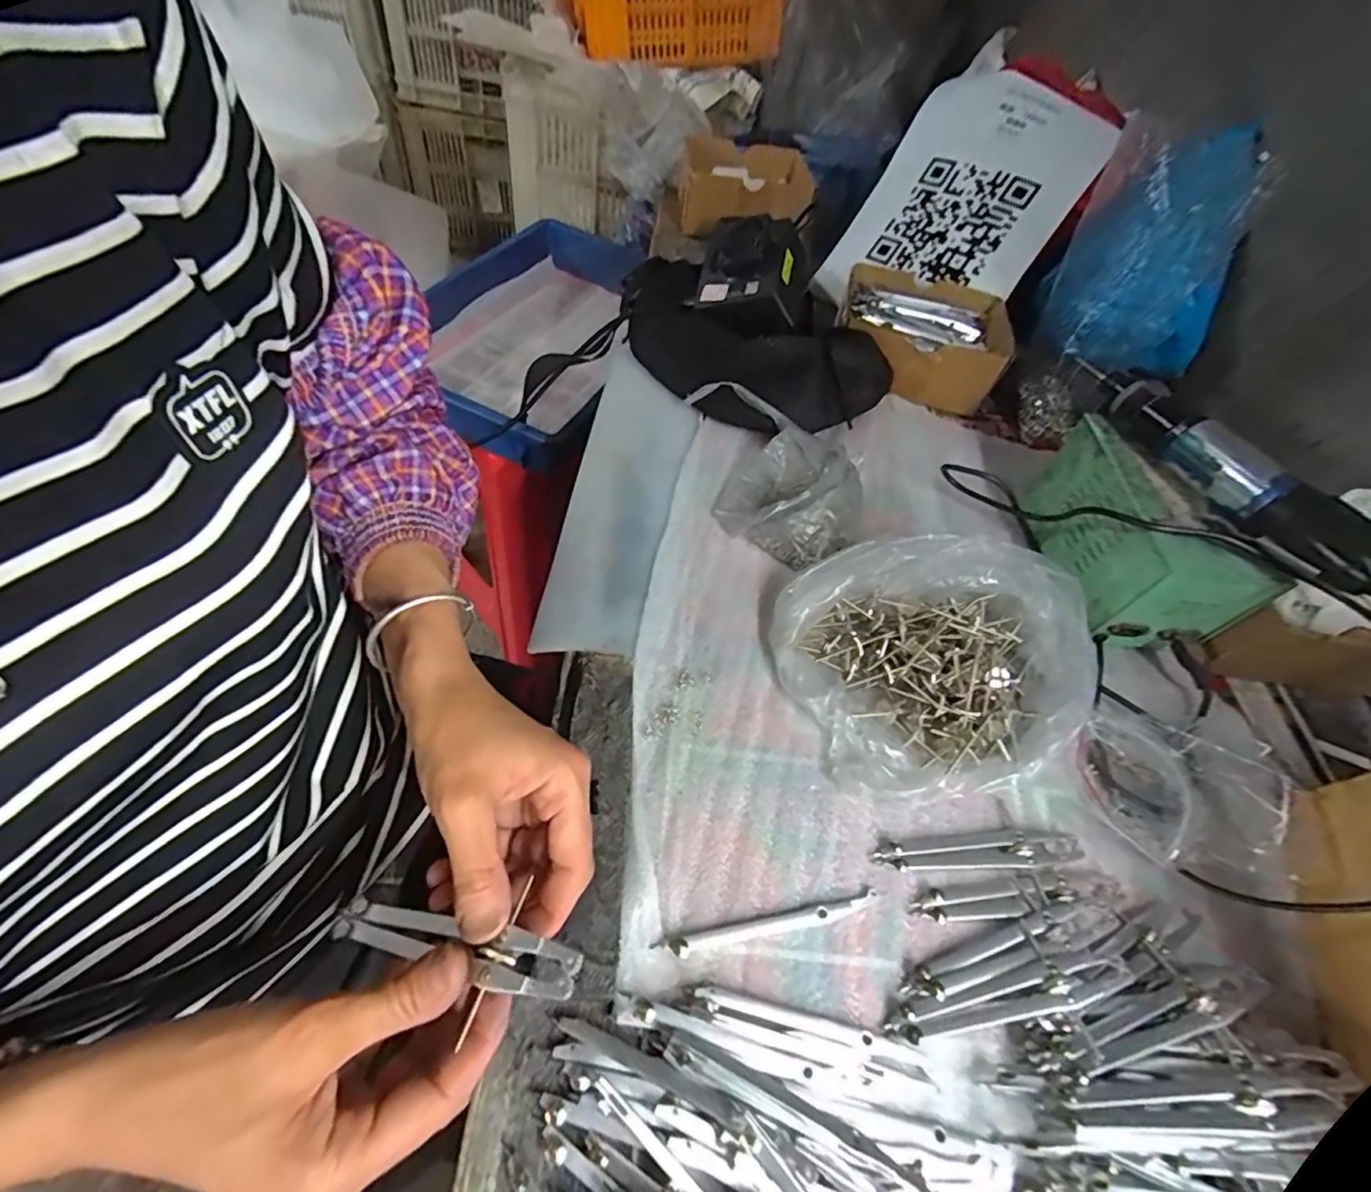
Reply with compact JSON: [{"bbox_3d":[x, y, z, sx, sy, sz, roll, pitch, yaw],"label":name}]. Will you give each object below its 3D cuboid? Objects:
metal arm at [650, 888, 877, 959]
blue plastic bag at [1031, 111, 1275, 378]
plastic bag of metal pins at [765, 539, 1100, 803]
[{"bbox_3d":[0.046,0.173,0.311,0.124,0.013,0.009,-6,56,-14],"label":"metal arm"},{"bbox_3d":[0.446,-0.327,0.577,0.170,0.202,0.140,-19,60,-21],"label":"blue plastic bag"},{"bbox_3d":[0.165,0.036,0.399,0.197,0.057,0.179,-10,58,-16],"label":"plastic bag of metal pins"}]

